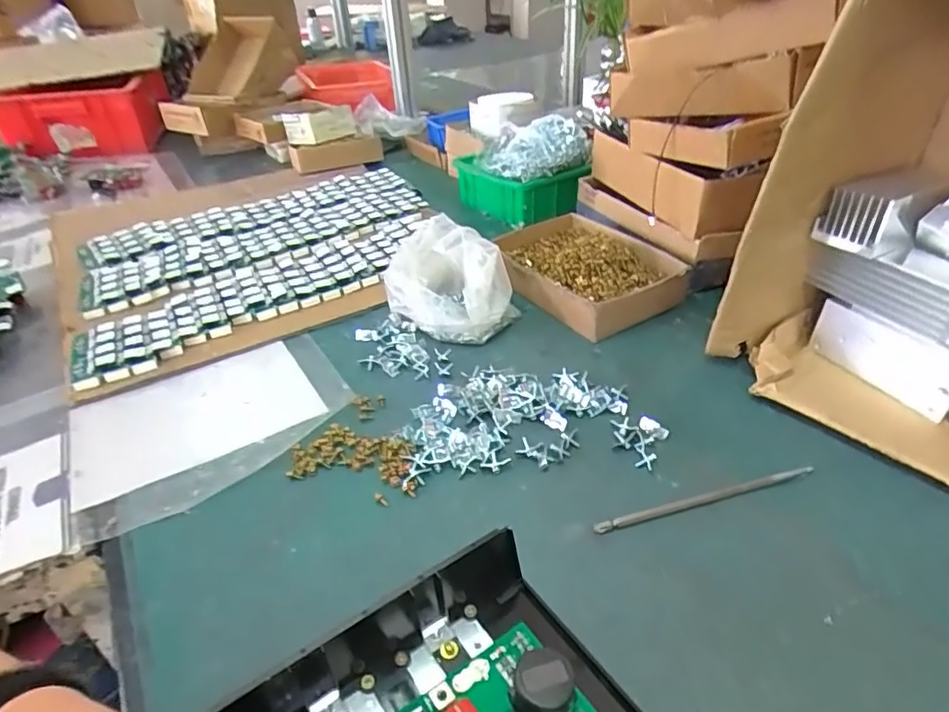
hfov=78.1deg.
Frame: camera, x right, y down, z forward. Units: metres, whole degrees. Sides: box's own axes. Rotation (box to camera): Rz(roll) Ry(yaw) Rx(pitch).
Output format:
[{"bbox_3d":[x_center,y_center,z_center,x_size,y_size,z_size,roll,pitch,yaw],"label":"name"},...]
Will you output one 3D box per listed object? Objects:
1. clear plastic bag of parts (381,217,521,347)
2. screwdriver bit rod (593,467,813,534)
[{"bbox_3d":[-0.040,-0.101,0.695,0.134,0.076,0.204,-12,36,-10],"label":"clear plastic bag of parts"},{"bbox_3d":[0.179,0.109,0.450,0.185,0.004,0.010,-12,36,-10],"label":"screwdriver bit rod"}]

